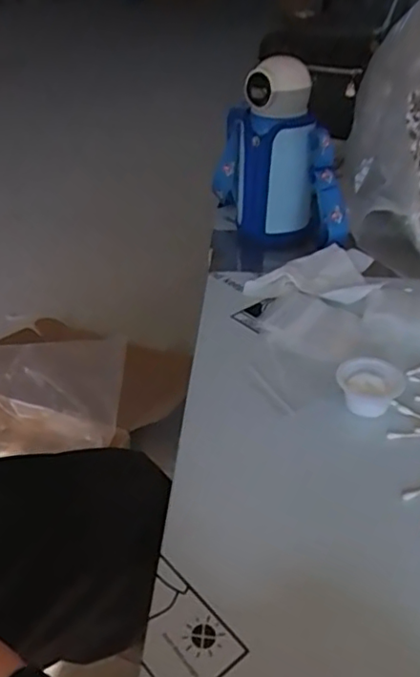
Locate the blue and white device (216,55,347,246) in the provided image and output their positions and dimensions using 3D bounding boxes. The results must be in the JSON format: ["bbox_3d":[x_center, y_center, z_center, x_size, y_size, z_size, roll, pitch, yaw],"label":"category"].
[{"bbox_3d":[0.082,-0.232,0.733,0.088,0.197,0.211,-17,39,-19],"label":"blue and white device"}]

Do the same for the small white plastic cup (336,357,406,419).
[{"bbox_3d":[0.134,0.040,0.498,0.052,0.027,0.051,-1,36,1],"label":"small white plastic cup"}]

